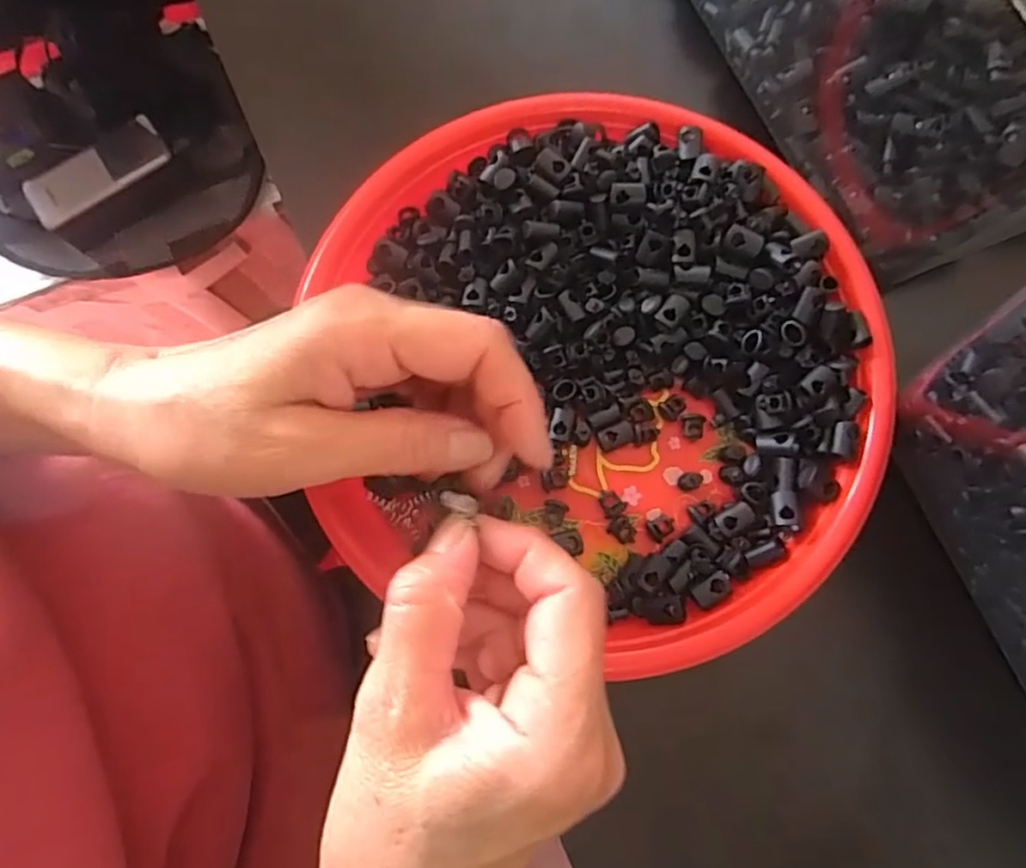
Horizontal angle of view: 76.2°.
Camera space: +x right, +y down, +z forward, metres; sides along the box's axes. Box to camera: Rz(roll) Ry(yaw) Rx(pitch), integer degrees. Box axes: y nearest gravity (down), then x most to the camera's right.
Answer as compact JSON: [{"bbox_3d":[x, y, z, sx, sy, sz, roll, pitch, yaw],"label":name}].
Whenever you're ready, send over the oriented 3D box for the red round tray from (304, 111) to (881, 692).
[{"bbox_3d":[0.031,-0.032,0.276,0.234,0.032,0.221,0,79,1],"label":"red round tray"}]

